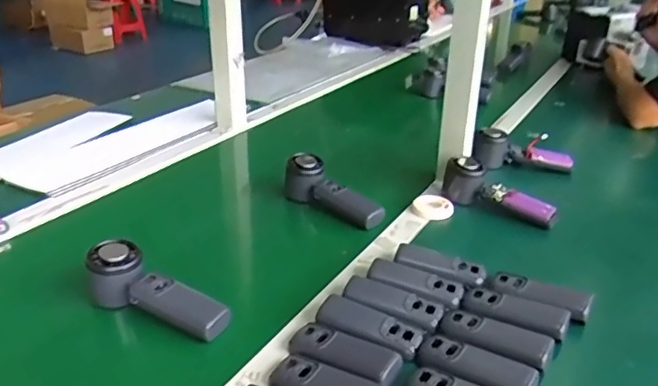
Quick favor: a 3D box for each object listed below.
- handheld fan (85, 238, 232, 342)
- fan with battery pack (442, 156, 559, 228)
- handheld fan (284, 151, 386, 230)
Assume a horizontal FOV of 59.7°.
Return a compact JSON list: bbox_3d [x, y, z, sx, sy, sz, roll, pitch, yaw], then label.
[{"bbox_3d":[-0.176,0.098,0.584,0.157,0.052,0.053,15,28,26],"label":"handheld fan"},{"bbox_3d":[0.241,0.000,0.809,0.159,0.055,0.054,24,33,39],"label":"fan with battery pack"},{"bbox_3d":[0.006,0.002,0.814,0.160,0.063,0.040,31,36,26],"label":"handheld fan"}]

